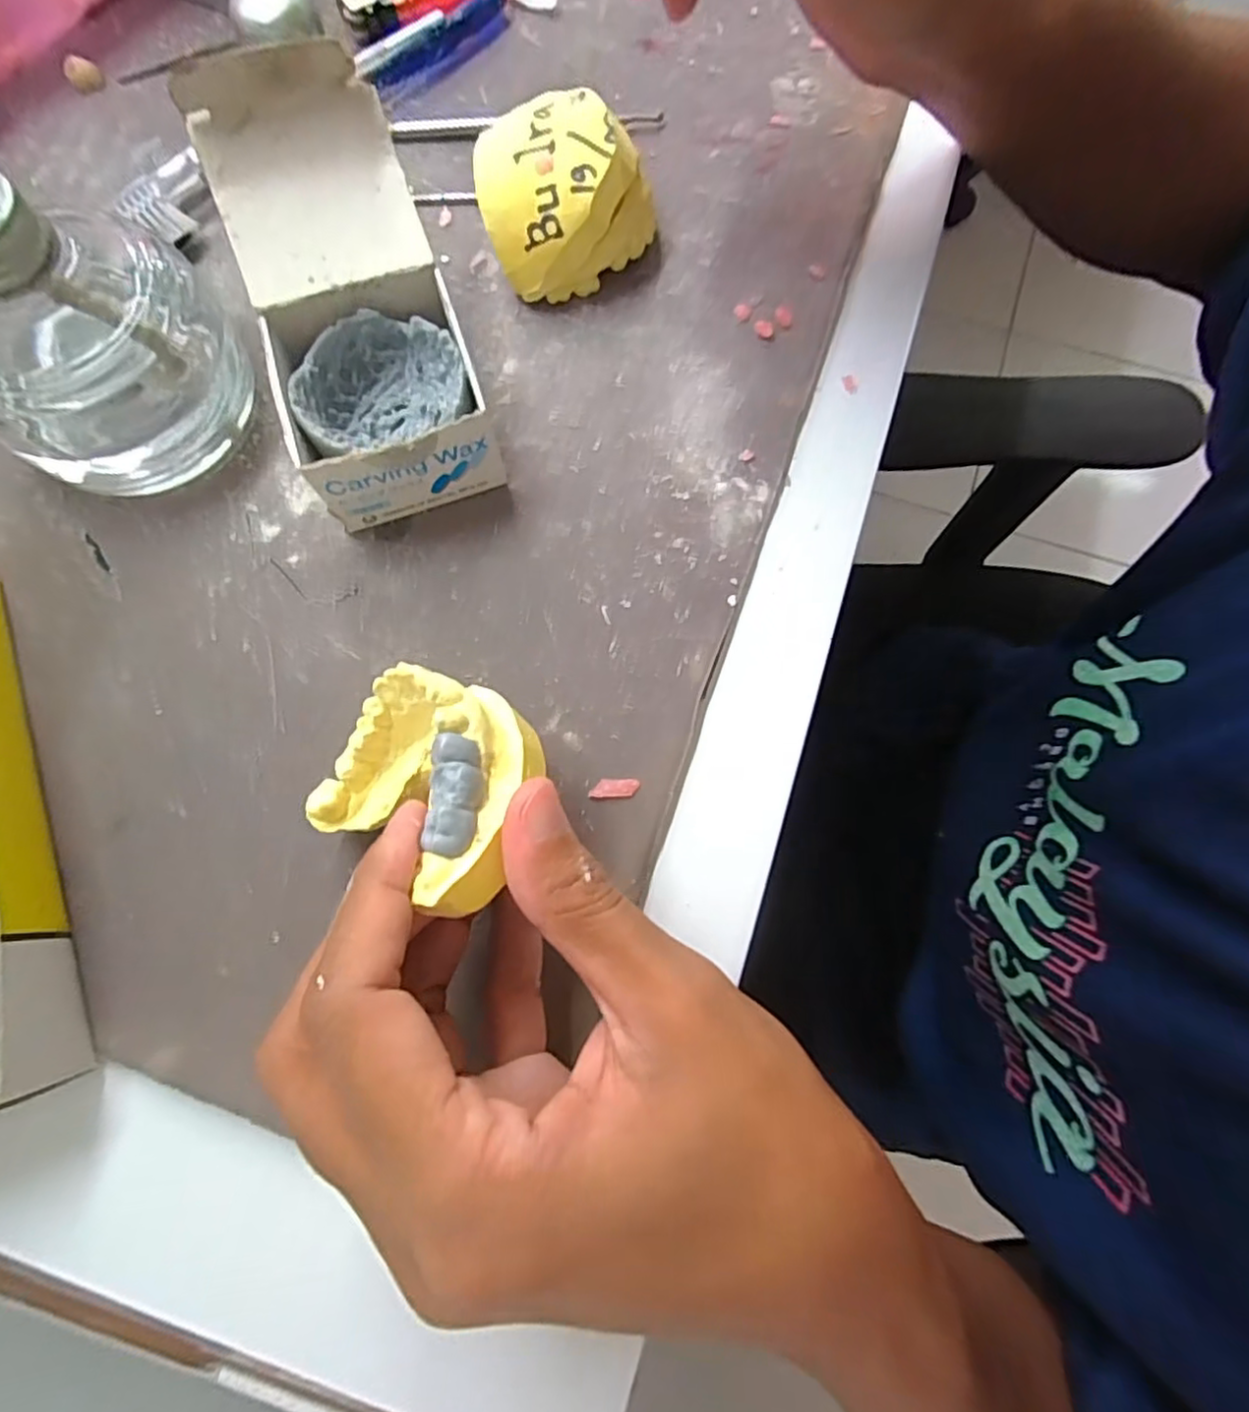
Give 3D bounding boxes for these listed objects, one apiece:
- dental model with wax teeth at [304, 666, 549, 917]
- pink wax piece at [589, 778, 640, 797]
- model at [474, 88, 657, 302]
[{"bbox_3d":[-0.050,0.022,0.159,0.032,0.059,0.057,14,60,-37],"label":"dental model with wax teeth"},{"bbox_3d":[-0.003,0.023,0.189,0.014,0.004,0.005,-2,77,-2],"label":"pink wax piece"},{"bbox_3d":[-0.020,-0.170,0.219,0.055,0.036,0.049,-12,78,-4],"label":"model"}]

